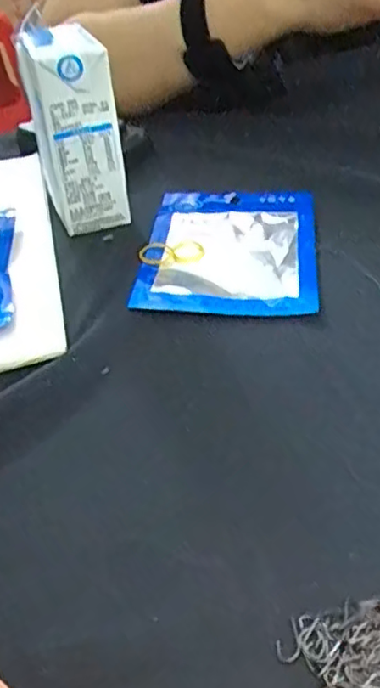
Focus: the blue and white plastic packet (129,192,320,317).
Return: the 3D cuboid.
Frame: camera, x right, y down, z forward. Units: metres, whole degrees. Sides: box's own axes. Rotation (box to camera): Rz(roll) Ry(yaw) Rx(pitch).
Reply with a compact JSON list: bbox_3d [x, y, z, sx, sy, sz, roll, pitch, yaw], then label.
[{"bbox_3d":[0.024,-0.057,0.378,0.096,0.011,0.135,0,40,8],"label":"blue and white plastic packet"}]

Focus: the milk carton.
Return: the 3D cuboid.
[{"bbox_3d":[-0.070,-0.126,0.393,0.048,0.112,0.066,-14,41,-9],"label":"milk carton"}]

